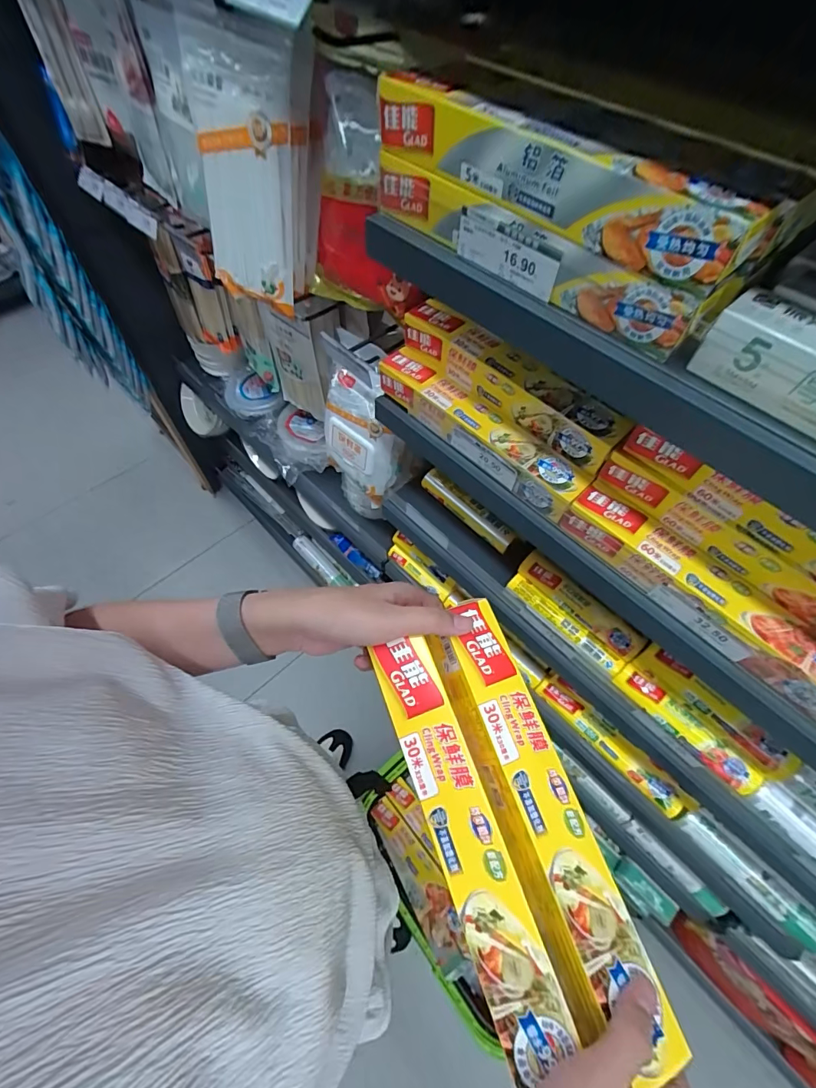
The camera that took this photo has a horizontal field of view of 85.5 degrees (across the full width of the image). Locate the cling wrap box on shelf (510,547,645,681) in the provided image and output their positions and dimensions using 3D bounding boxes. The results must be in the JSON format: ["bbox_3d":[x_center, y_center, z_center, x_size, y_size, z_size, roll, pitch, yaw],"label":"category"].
[{"bbox_3d":[0.249,0.106,0.677,0.045,0.056,0.206,-39,68,-21],"label":"cling wrap box on shelf"}]

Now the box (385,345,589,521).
[{"bbox_3d":[0.088,-0.151,0.571,0.054,0.046,0.315,-40,68,-21],"label":"box"}]

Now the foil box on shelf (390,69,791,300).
[{"bbox_3d":[0.097,-0.281,0.334,0.328,0.053,0.052,40,66,20],"label":"foil box on shelf"}]

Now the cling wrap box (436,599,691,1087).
[{"bbox_3d":[0.094,0.195,0.335,0.054,0.045,0.298,-17,69,-11],"label":"cling wrap box"}]

